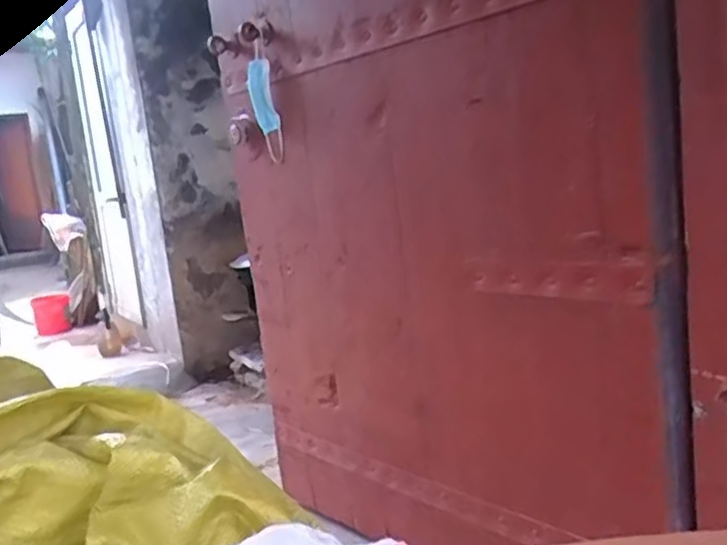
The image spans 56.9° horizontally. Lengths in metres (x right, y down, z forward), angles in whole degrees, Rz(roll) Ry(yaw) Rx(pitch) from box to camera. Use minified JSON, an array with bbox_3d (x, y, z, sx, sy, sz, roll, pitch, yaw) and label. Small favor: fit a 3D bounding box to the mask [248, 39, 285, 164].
[{"bbox_3d":[-0.223,-0.378,1.517,0.047,0.243,0.083,-10,9,-29],"label":"mask"}]

